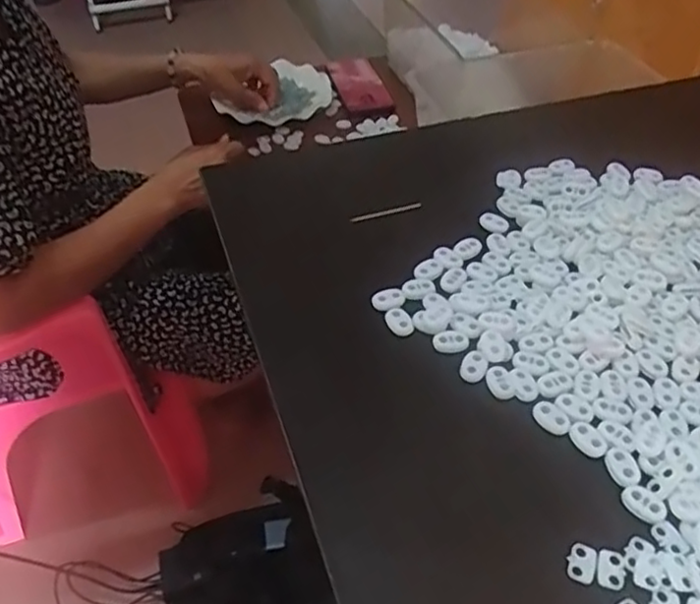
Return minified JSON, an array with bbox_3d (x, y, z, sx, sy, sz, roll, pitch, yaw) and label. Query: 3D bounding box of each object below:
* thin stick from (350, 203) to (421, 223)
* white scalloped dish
[{"bbox_3d":[0.028,-0.069,0.511,0.058,0.004,0.005,-16,48,-16],"label":"thin stick"},{"bbox_3d":[-0.103,-0.323,1.040,0.121,0.032,0.185,24,51,22],"label":"white scalloped dish"}]

